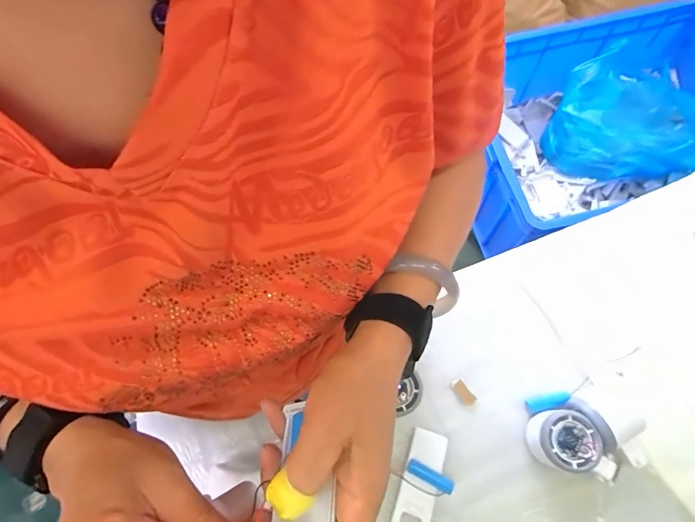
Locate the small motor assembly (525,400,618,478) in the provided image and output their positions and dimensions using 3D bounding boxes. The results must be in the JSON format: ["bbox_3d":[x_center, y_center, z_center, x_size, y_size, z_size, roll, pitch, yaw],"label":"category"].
[{"bbox_3d":[0.238,0.195,0.420,0.069,0.048,0.077,-14,68,-4],"label":"small motor assembly"}]

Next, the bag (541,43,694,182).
[{"bbox_3d":[0.549,-0.273,0.774,0.257,0.131,0.232,-2,68,1],"label":"bag"}]

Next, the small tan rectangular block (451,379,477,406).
[{"bbox_3d":[0.139,0.157,0.473,0.014,0.011,0.031,-32,71,-11],"label":"small tan rectangular block"}]

